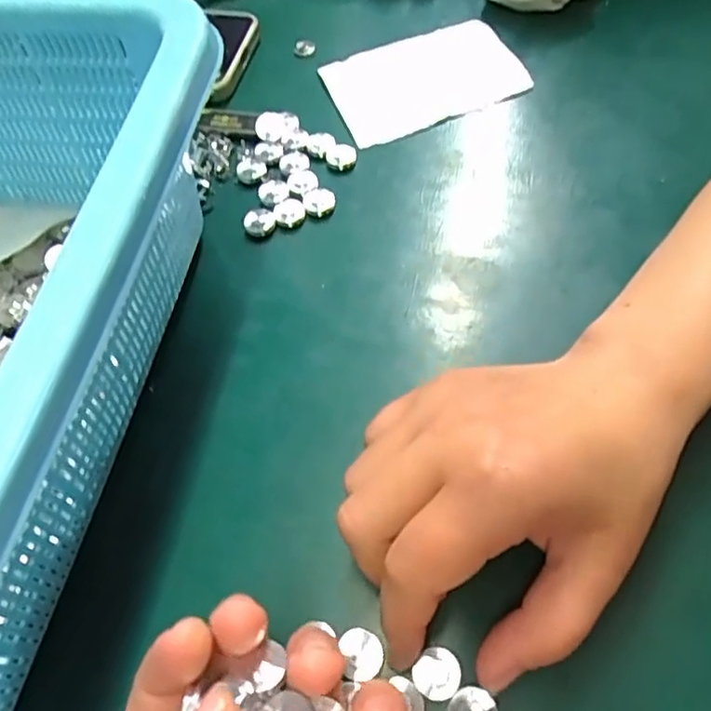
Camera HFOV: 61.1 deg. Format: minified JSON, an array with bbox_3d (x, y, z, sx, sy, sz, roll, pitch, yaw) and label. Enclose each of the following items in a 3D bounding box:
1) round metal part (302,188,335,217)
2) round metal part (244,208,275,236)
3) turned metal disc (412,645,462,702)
[{"bbox_3d":[-0.019,-0.078,0.306,0.015,0.005,0.014,-3,60,6],"label":"round metal part"},{"bbox_3d":[-0.048,-0.067,0.303,0.012,0.008,0.014,32,69,23],"label":"round metal part"},{"bbox_3d":[0.027,0.102,0.192,0.013,0.004,0.015,36,70,24],"label":"turned metal disc"}]

